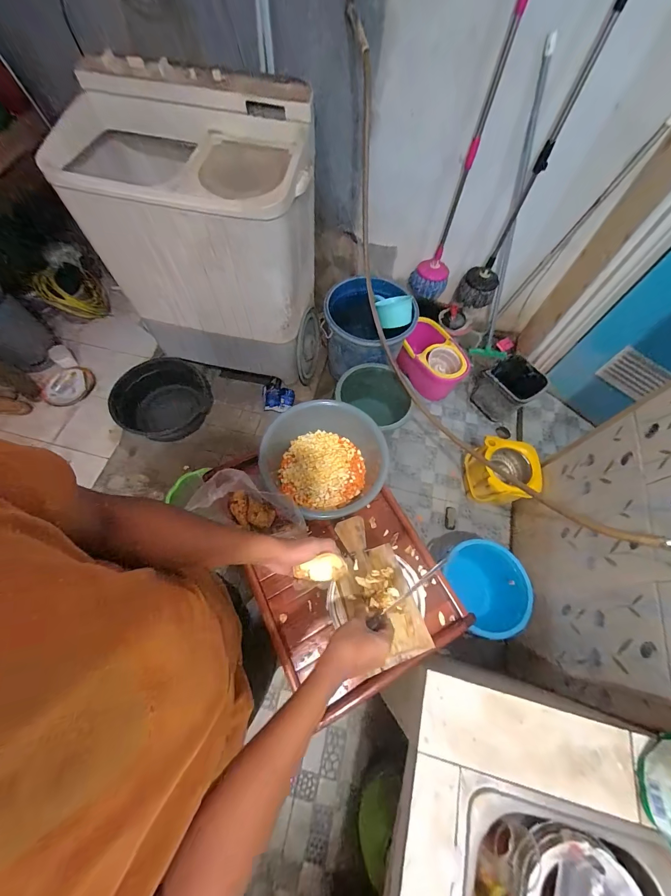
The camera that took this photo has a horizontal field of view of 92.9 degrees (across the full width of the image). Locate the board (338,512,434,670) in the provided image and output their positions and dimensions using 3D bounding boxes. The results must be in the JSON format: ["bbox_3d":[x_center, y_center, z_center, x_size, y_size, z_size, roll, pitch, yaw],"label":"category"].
[{"bbox_3d":[0.071,0.255,0.592,0.121,0.017,0.254,-17,66,-10],"label":"board"}]

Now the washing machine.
[{"bbox_3d":[-0.444,-0.697,1.215,0.689,0.935,0.421,5,64,0],"label":"washing machine"}]

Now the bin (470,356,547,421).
[{"bbox_3d":[0.870,-0.299,1.641,0.264,0.259,0.210,41,69,16],"label":"bin"}]

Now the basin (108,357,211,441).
[{"bbox_3d":[-0.857,-0.247,1.567,0.432,0.127,0.386,13,65,4],"label":"basin"}]

